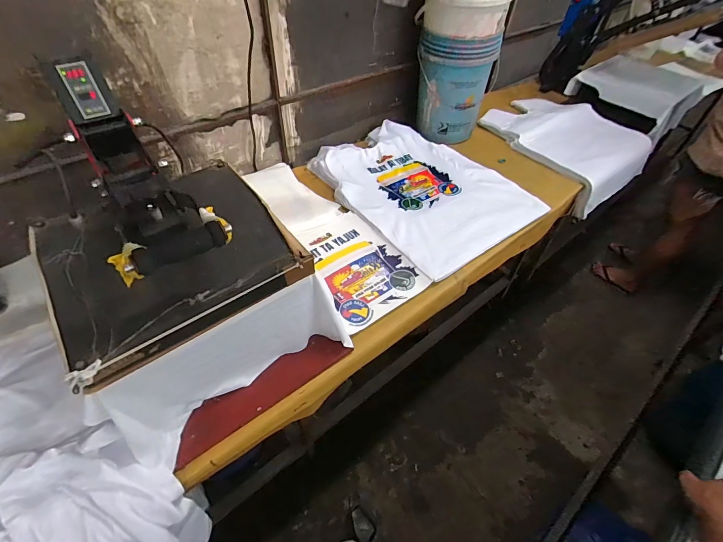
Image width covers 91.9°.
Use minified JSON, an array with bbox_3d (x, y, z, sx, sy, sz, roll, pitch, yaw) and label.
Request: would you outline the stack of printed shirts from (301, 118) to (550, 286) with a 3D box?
[{"bbox_3d":[0.204,-0.319,1.245,0.564,0.052,0.727,-31,56,-25],"label":"stack of printed shirts"}]

